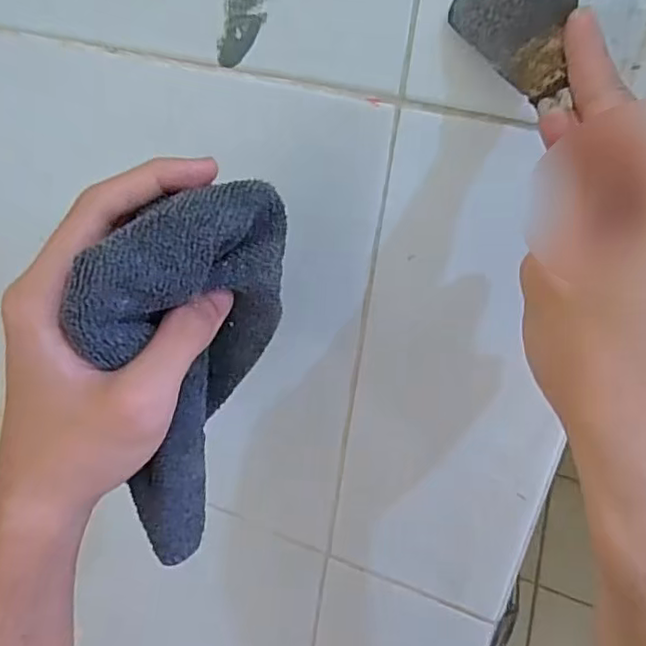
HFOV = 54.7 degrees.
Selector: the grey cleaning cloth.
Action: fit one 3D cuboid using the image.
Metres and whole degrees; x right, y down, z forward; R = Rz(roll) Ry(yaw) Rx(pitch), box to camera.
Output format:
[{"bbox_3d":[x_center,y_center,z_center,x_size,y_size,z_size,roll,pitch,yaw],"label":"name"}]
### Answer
[{"bbox_3d":[-0.050,0.020,0.264,0.030,0.153,0.096,26,37,29],"label":"grey cleaning cloth"}]

